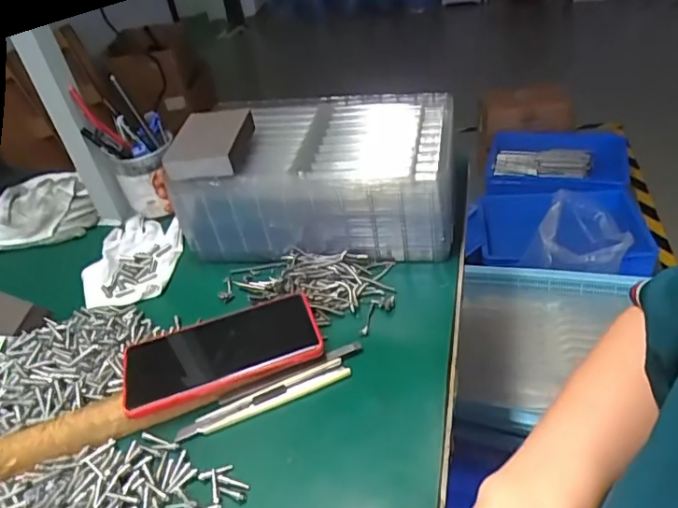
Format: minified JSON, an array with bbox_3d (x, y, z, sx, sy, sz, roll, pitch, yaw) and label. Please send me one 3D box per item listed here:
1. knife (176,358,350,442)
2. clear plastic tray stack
[{"bbox_3d":[-0.060,0.117,0.439,0.140,0.007,0.018,-18,40,-13],"label":"knife"},{"bbox_3d":[-0.016,-0.086,0.597,0.274,0.120,0.167,2,40,11],"label":"clear plastic tray stack"}]

